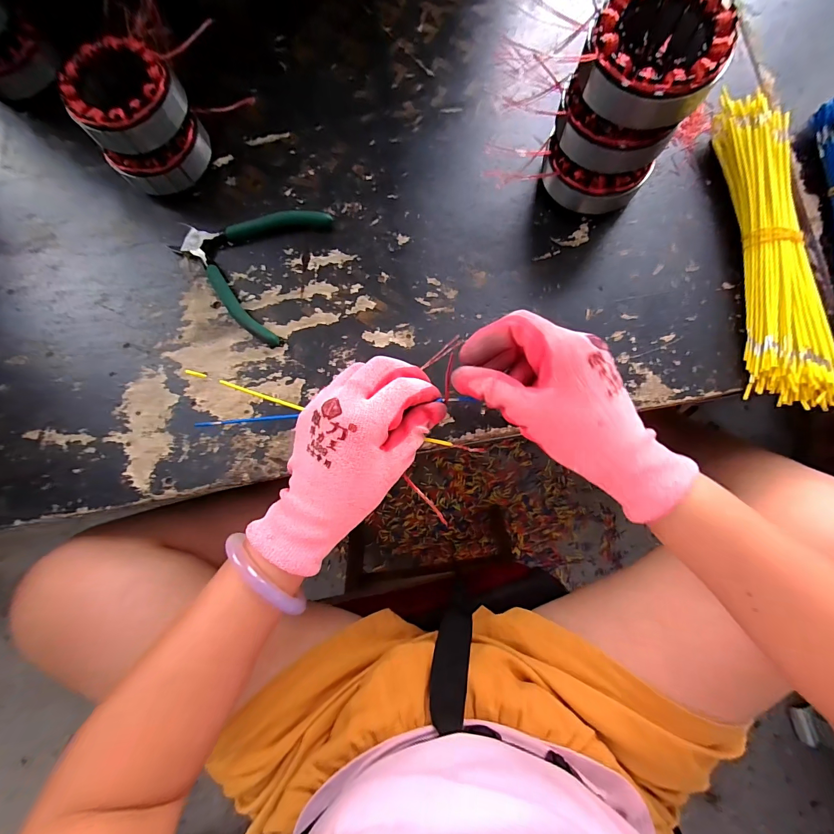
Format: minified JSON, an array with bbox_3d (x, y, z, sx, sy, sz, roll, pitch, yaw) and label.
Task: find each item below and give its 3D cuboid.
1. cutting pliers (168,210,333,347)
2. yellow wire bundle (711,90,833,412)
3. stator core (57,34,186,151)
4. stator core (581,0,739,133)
[{"bbox_3d":[-0.161,-0.147,0.346,0.124,0.012,0.132,20,84,6],"label":"cutting pliers"},{"bbox_3d":[0.300,-0.137,0.308,0.066,0.033,0.261,-5,82,3],"label":"yellow wire bundle"},{"bbox_3d":[-0.246,-0.267,0.312,0.081,0.034,0.083,0,83,2],"label":"stator core"},{"bbox_3d":[0.156,-0.240,0.246,0.082,0.032,0.083,0,83,2],"label":"stator core"}]

